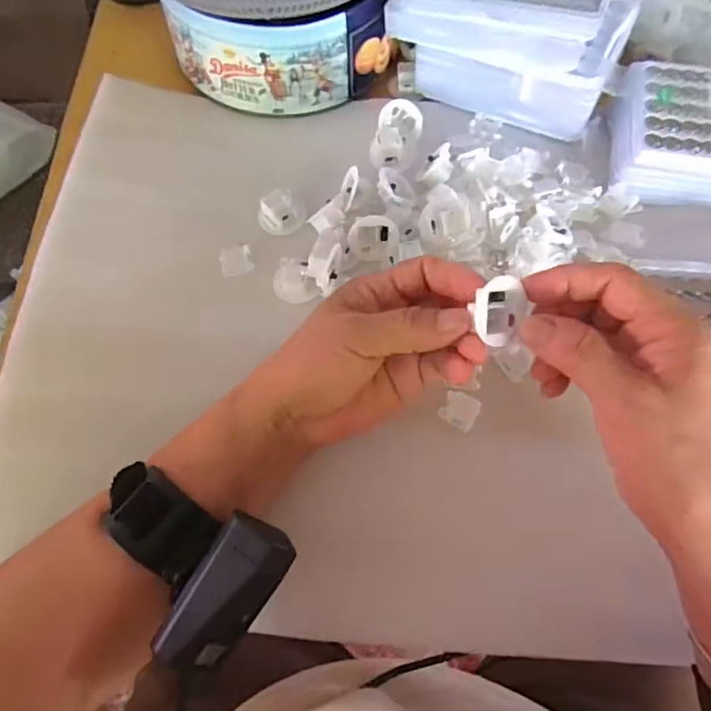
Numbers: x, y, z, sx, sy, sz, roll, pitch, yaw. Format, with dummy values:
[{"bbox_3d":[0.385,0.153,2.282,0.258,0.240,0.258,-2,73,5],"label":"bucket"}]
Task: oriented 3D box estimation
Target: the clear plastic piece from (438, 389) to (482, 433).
[{"bbox_3d":[0.062,0.032,0.331,0.021,0.004,0.020,29,72,14],"label":"clear plastic piece"}]

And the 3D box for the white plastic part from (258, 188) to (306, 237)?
[{"bbox_3d":[-0.051,-0.098,0.382,0.031,0.017,0.026,-11,68,-1],"label":"white plastic part"}]

